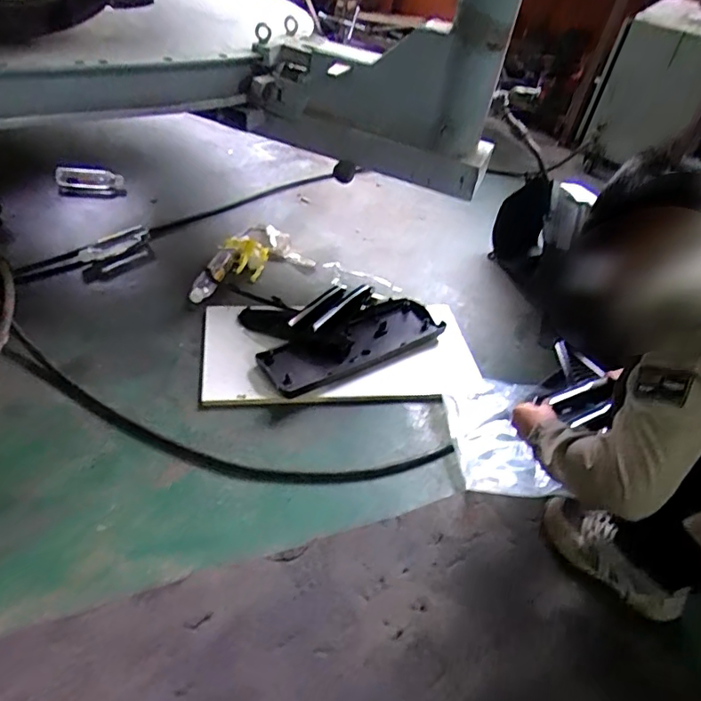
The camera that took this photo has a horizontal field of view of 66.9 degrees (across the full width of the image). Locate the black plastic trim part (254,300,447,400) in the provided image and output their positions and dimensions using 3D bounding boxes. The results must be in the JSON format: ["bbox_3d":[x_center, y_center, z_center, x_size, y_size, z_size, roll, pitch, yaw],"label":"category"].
[{"bbox_3d":[0.015,-0.019,1.310,0.487,0.033,0.188,-23,52,-27],"label":"black plastic trim part"}]

